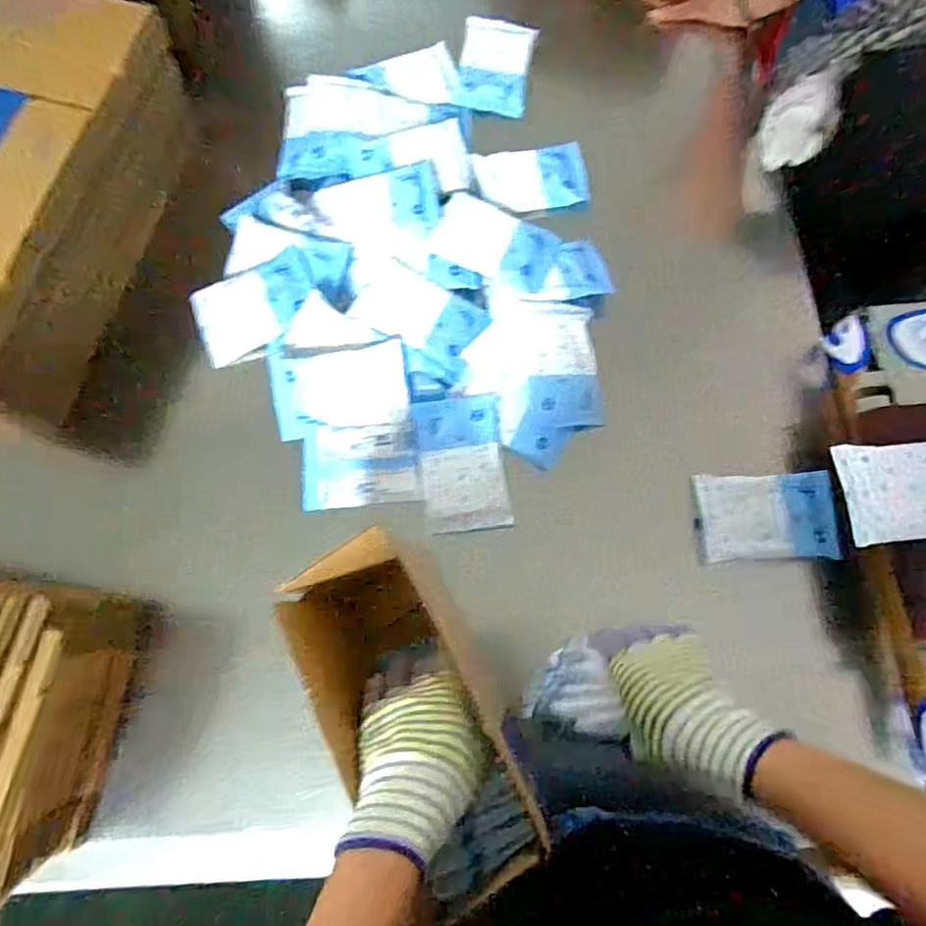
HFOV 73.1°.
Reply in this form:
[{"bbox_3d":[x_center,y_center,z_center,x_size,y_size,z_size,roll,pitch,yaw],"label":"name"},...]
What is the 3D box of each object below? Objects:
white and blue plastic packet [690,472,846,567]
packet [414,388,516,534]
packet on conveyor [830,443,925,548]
[{"bbox_3d":[0.288,0.051,0.593,0.127,0.019,0.080,-2,75,-1],"label":"white and blue plastic packet"},{"bbox_3d":[0.000,0.001,0.609,0.083,0.018,0.130,-6,75,-2],"label":"packet"},{"bbox_3d":[0.382,0.021,0.512,0.128,0.022,0.083,-4,75,-1],"label":"packet on conveyor"}]

